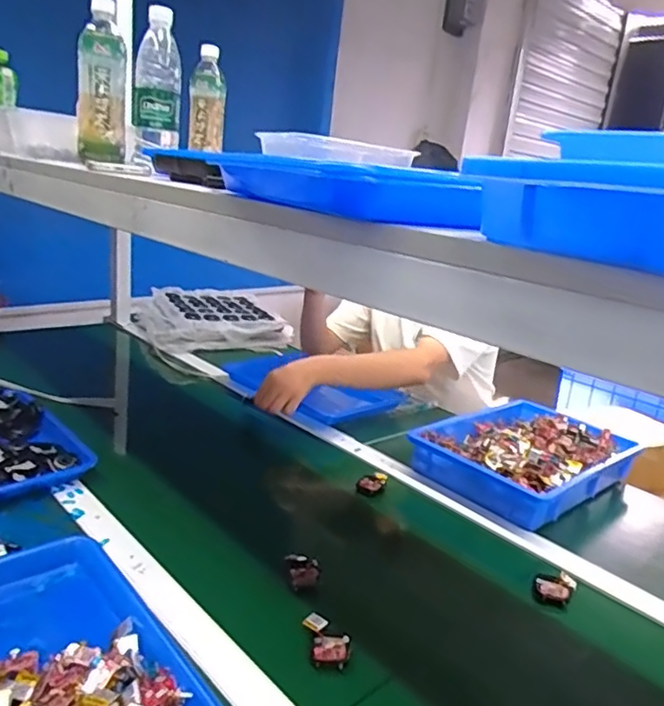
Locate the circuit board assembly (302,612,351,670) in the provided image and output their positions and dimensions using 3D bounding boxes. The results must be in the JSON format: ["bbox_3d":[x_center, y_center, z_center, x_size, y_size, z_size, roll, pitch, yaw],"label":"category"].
[{"bbox_3d":[-0.006,0.287,0.595,0.050,0.018,0.052,9,18,7],"label":"circuit board assembly"}]

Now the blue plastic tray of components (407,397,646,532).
[{"bbox_3d":[0.321,0.164,1.003,0.259,0.056,0.359,22,23,40],"label":"blue plastic tray of components"}]

